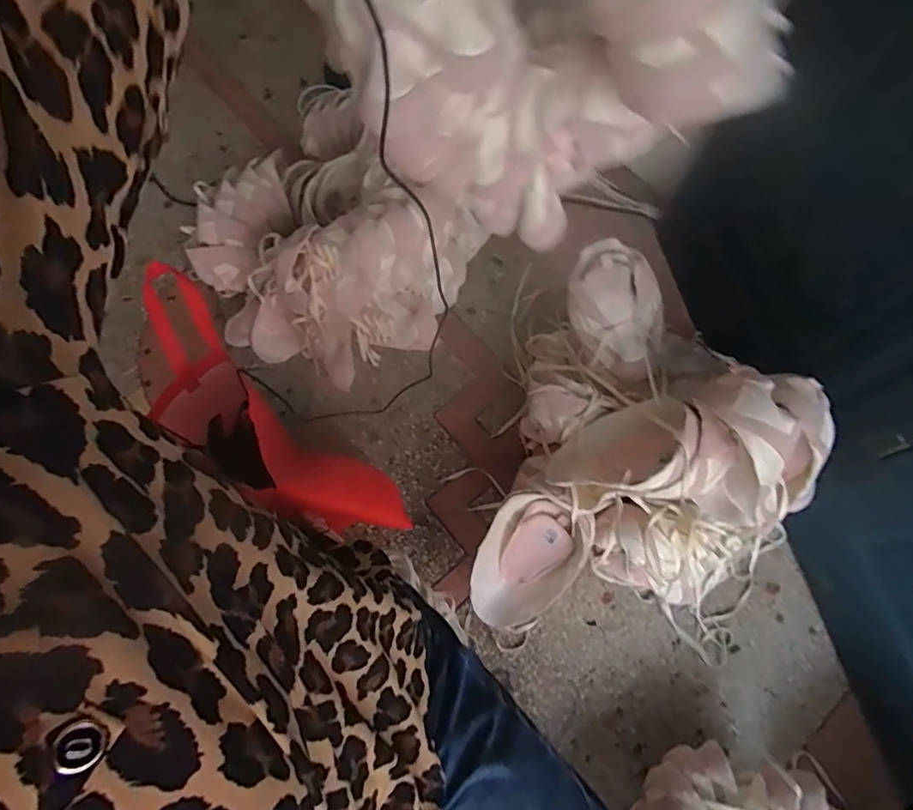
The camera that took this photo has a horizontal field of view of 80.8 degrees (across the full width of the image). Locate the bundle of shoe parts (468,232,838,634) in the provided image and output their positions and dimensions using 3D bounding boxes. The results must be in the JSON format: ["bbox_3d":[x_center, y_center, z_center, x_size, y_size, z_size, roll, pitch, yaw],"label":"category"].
[{"bbox_3d":[0.275,0.031,0.829,0.419,0.363,0.551,4,67,-1],"label":"bundle of shoe parts"}]

